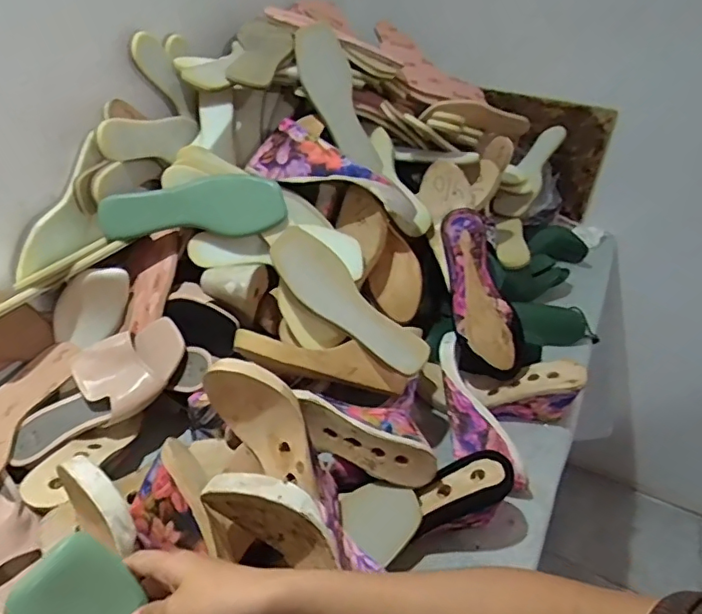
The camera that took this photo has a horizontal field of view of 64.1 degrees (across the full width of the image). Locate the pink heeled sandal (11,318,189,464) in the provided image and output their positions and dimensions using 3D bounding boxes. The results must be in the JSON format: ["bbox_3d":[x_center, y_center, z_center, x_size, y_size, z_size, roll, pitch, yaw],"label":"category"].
[{"bbox_3d":[-0.313,0.104,0.698,0.237,0.055,0.094,-40,50,-17],"label":"pink heeled sandal"}]

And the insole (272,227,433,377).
[{"bbox_3d":[-0.007,-0.008,0.707,0.245,0.024,0.074,43,50,13],"label":"insole"}]

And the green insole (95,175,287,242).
[{"bbox_3d":[-0.208,-0.132,0.742,0.234,0.076,0.017,-4,12,-3],"label":"green insole"}]

